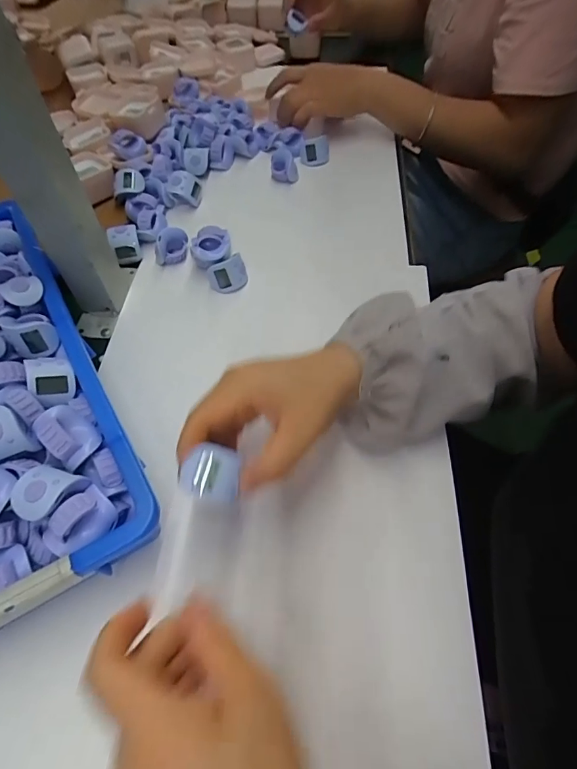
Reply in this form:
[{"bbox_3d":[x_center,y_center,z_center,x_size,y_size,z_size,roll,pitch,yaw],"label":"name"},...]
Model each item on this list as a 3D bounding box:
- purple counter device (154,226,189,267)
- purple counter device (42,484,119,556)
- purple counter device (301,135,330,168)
[{"bbox_3d":[-0.128,-0.149,0.479,0.028,0.035,0.032,9,57,8],"label":"purple counter device"},{"bbox_3d":[-0.126,0.083,0.266,0.027,0.021,0.040,26,61,18],"label":"purple counter device"},{"bbox_3d":[0.036,-0.310,0.586,0.036,0.034,0.021,6,57,6],"label":"purple counter device"}]

